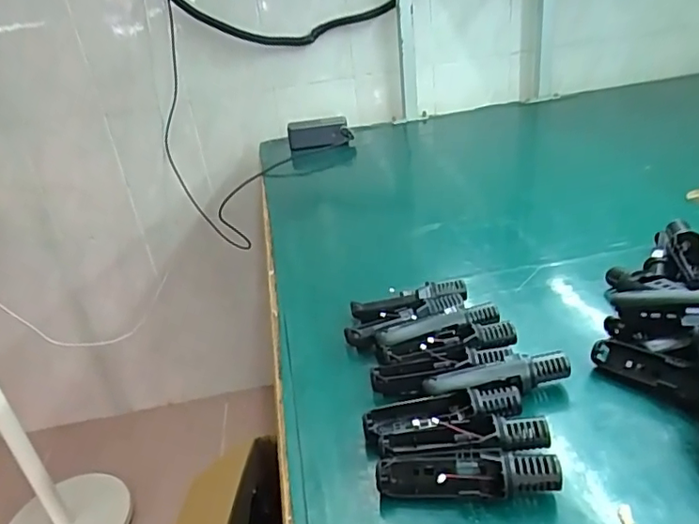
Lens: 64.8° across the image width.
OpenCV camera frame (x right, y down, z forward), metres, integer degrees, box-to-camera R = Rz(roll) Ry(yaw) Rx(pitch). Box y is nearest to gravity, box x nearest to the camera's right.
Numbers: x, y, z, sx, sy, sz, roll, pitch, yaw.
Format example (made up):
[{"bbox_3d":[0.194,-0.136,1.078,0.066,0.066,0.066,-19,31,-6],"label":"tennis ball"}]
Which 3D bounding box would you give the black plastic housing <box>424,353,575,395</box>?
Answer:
[{"bbox_3d":[0.123,0.097,0.455,0.120,0.019,0.026,-9,27,-2],"label":"black plastic housing"}]

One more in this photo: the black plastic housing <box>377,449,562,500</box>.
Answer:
[{"bbox_3d":[0.079,0.147,0.374,0.118,0.032,0.026,-3,28,10],"label":"black plastic housing"}]

